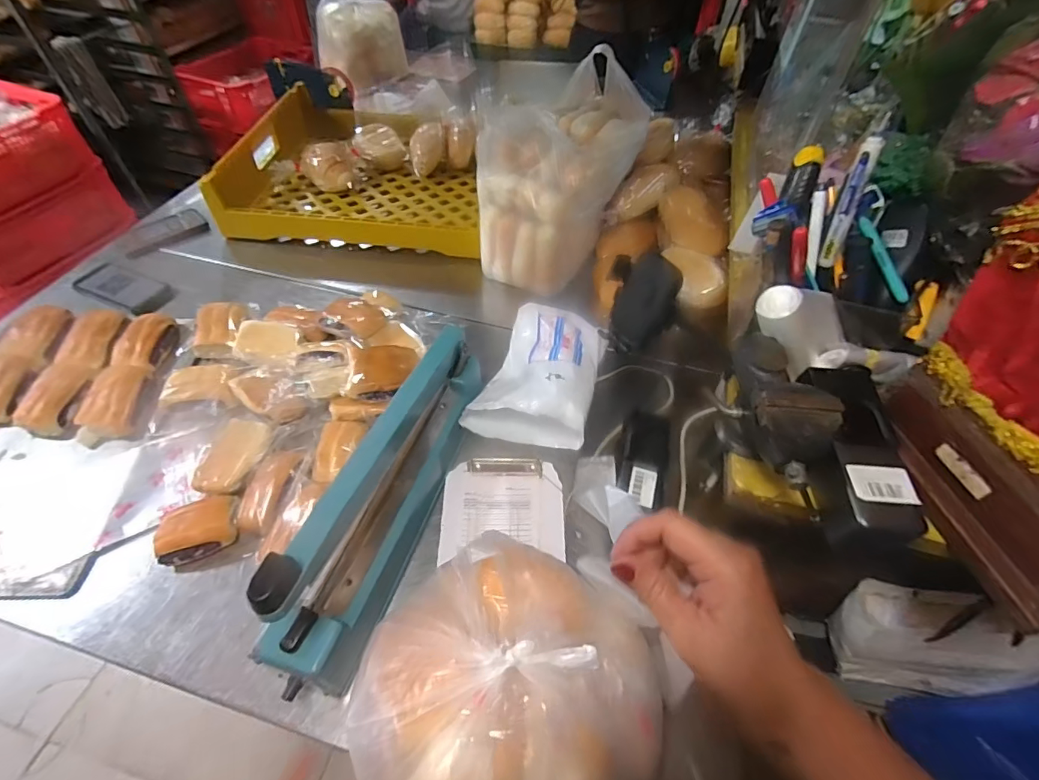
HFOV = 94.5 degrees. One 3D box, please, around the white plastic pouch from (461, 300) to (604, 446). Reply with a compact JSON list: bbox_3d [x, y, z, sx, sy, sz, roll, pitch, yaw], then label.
[{"bbox_3d":[0.038,-0.041,0.702,0.160,0.075,0.274,15,52,9],"label":"white plastic pouch"}]

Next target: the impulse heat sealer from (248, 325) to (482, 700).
[{"bbox_3d":[-0.146,0.100,0.543,0.069,0.202,0.419,16,53,11],"label":"impulse heat sealer"}]

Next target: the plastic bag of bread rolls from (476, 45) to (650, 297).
[{"bbox_3d":[0.075,-0.372,0.868,0.196,0.265,0.294,31,57,21],"label":"plastic bag of bread rolls"}]

